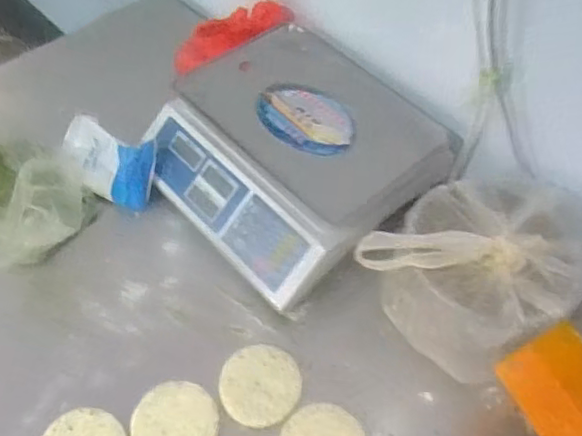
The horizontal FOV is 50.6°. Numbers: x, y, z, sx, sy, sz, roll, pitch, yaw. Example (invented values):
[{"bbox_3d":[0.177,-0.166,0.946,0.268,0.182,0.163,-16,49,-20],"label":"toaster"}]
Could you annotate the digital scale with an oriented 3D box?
[{"bbox_3d":[0.000,-0.091,0.854,0.314,0.108,0.369,-37,63,-26],"label":"digital scale"}]

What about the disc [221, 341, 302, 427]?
[{"bbox_3d":[-0.035,0.196,0.724,0.091,0.007,0.096,1,53,-2],"label":"disc"}]

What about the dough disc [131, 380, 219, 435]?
[{"bbox_3d":[-0.131,0.231,0.690,0.094,0.014,0.097,1,53,-2],"label":"dough disc"}]

